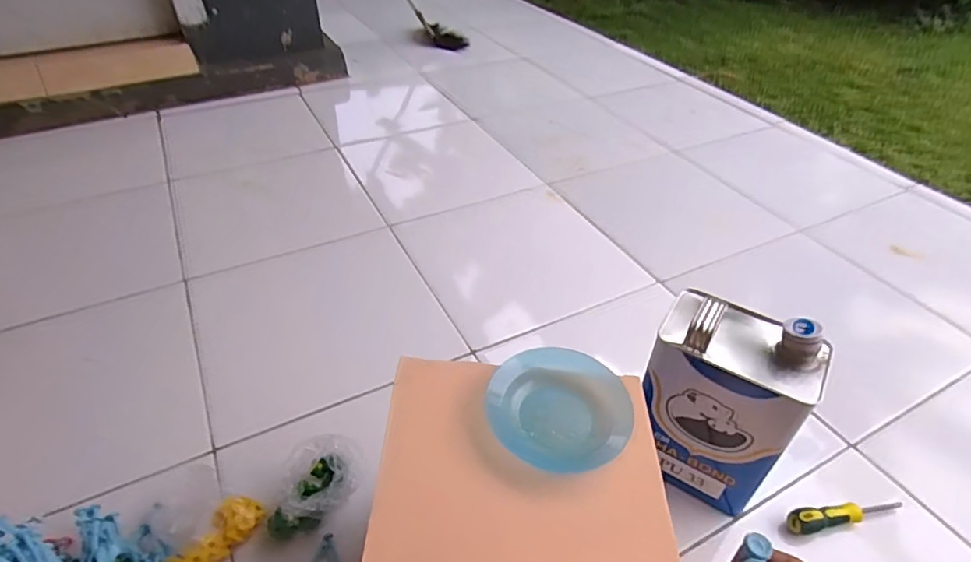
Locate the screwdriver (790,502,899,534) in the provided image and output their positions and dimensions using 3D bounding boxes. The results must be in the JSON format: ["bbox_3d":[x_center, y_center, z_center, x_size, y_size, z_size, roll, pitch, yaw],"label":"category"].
[{"bbox_3d":[0.461,0.297,0.679,0.170,0.032,0.026,-6,42,-8],"label":"screwdriver"}]

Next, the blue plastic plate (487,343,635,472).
[{"bbox_3d":[0.068,0.116,0.498,0.128,0.024,0.116,26,47,26],"label":"blue plastic plate"}]

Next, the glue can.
[{"bbox_3d":[0.285,0.149,0.666,0.168,0.249,0.107,22,45,22],"label":"glue can"}]

